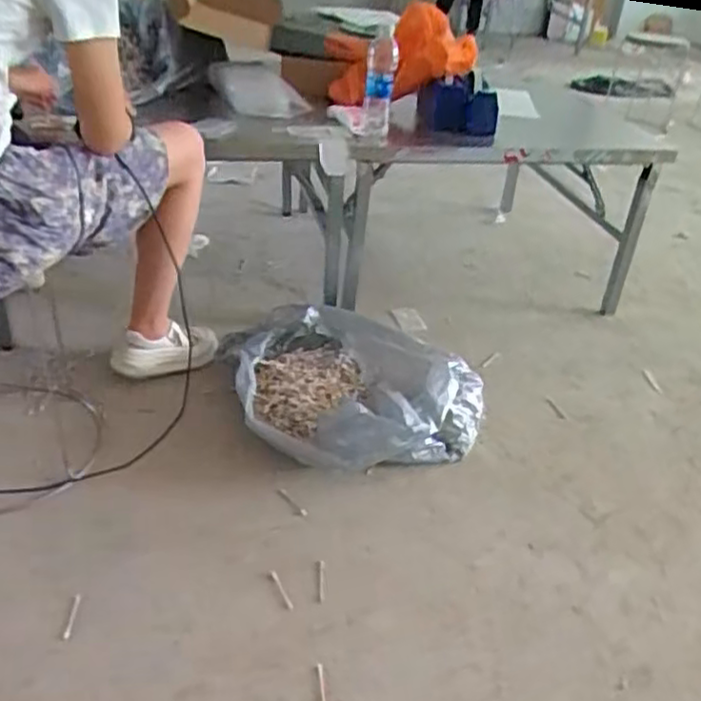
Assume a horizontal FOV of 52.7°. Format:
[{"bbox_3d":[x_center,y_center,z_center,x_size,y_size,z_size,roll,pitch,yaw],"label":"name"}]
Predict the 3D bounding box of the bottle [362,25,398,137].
[{"bbox_3d":[0.063,-0.572,1.503,0.061,0.256,0.061,3,55,-3],"label":"bottle"}]

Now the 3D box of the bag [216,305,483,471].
[{"bbox_3d":[-0.002,0.077,1.471,0.546,0.164,0.389,10,34,8],"label":"bag"}]

